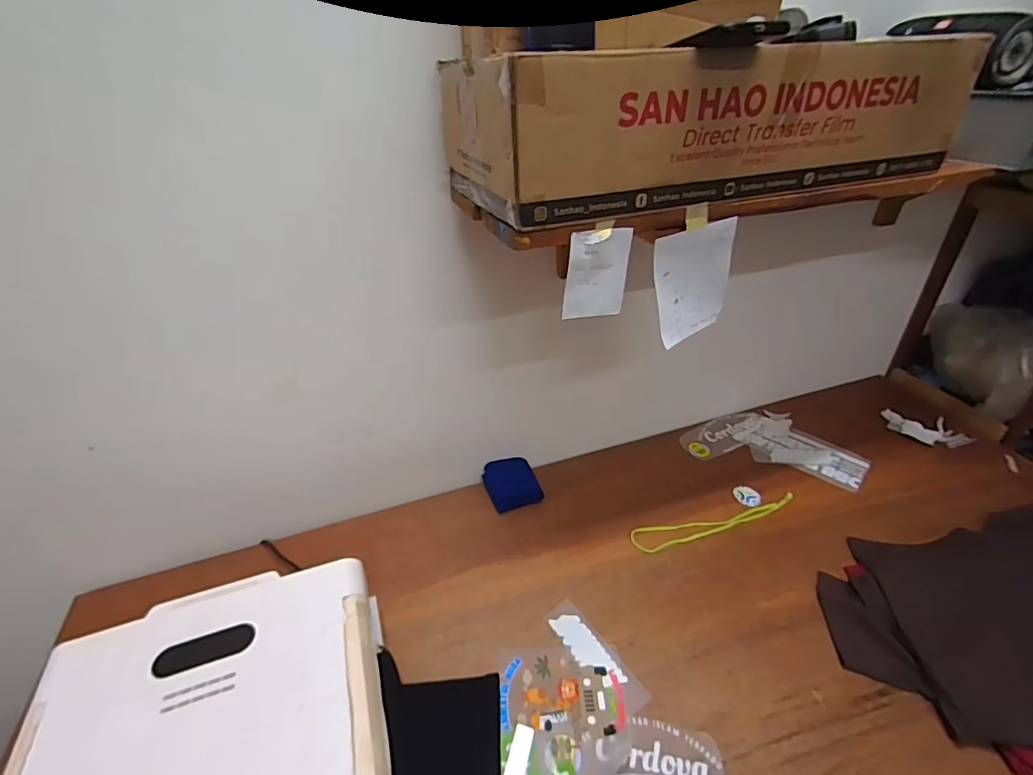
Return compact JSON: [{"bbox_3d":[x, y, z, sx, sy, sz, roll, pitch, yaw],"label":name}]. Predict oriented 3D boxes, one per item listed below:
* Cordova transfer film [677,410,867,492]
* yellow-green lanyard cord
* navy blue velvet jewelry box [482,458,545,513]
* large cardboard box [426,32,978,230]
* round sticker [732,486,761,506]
[{"bbox_3d":[0.613,0.131,1.197,0.387,0.014,0.208,11,37,16],"label":"Cordova transfer film"},{"bbox_3d":[0.412,0.274,1.007,0.368,0.011,0.057,-9,36,-11],"label":"yellow-green lanyard cord"},{"bbox_3d":[-0.010,0.209,1.090,0.113,0.035,0.120,-14,37,-16],"label":"navy blue velvet jewelry box"},{"bbox_3d":[0.233,-0.349,0.631,0.593,0.151,0.259,-12,37,-15],"label":"large cardboard box"},{"bbox_3d":[0.500,0.235,1.071,0.049,0.006,0.056,-13,38,2],"label":"round sticker"}]

